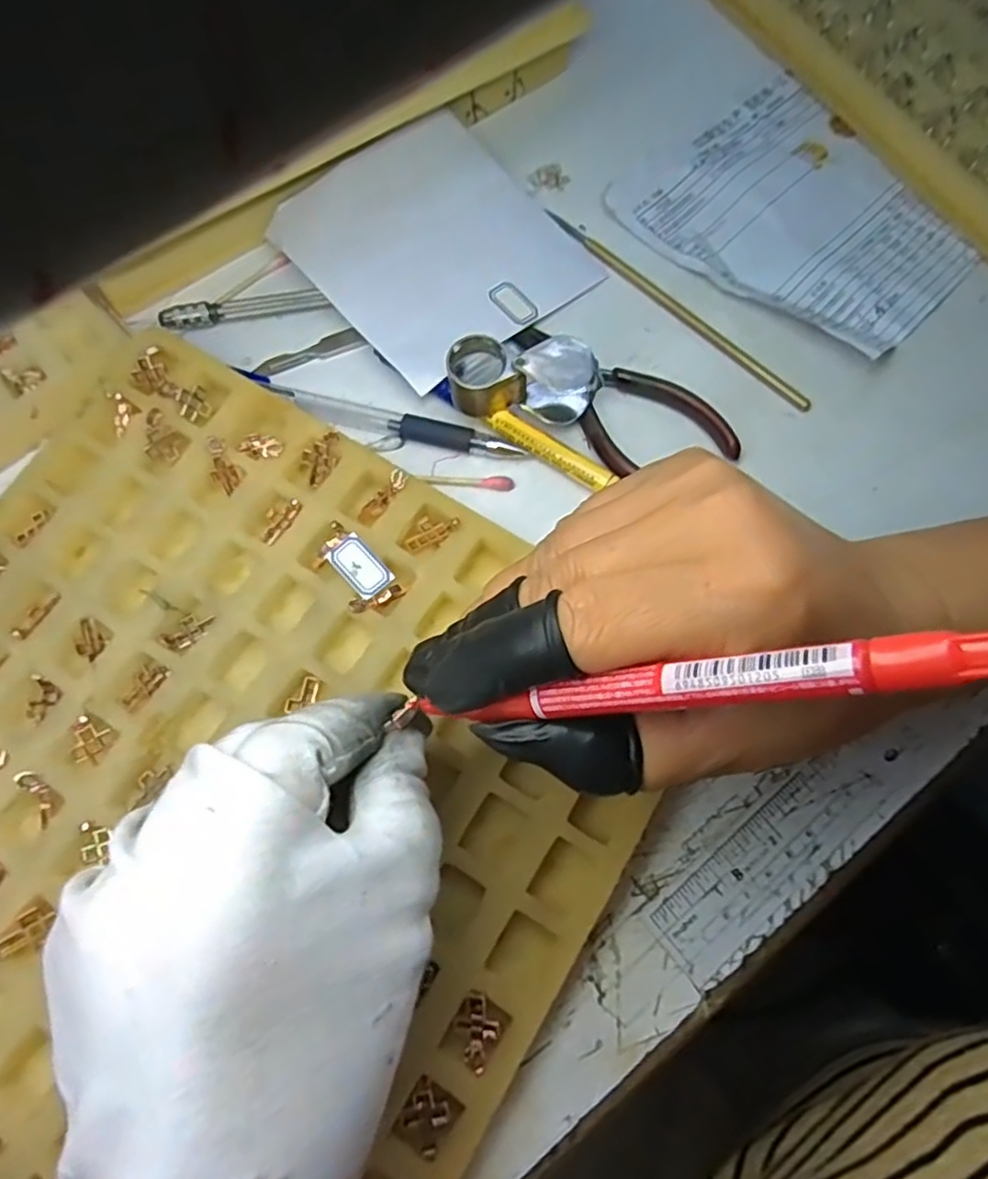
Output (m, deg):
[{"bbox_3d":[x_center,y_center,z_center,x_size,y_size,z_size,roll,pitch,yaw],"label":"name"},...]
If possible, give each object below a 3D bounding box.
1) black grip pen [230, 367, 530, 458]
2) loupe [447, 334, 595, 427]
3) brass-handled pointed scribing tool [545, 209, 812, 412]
[{"bbox_3d":[-0.048,-0.071,0.280,0.123,0.011,0.011,16,71,7],"label":"black grip pen"},{"bbox_3d":[0.010,-0.081,0.266,0.054,0.030,0.027,14,71,6],"label":"loupe"},{"bbox_3d":[0.080,-0.127,0.300,0.007,0.006,0.147,-42,75,-13],"label":"brass-handled pointed scribing tool"}]

